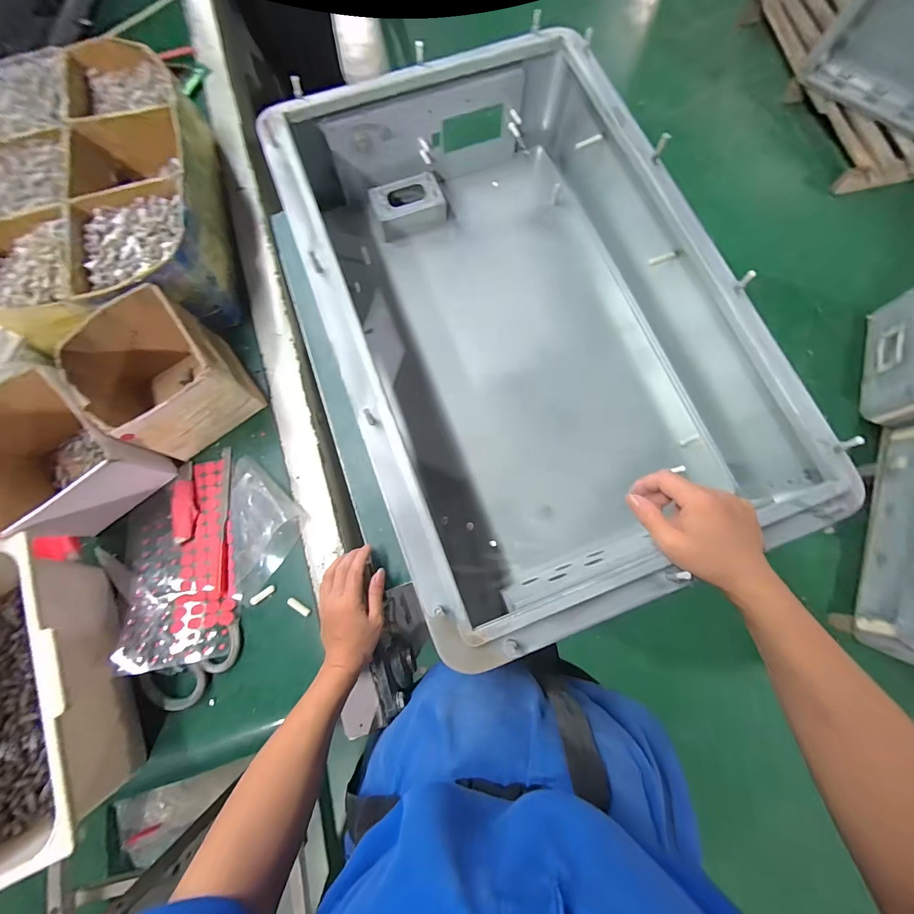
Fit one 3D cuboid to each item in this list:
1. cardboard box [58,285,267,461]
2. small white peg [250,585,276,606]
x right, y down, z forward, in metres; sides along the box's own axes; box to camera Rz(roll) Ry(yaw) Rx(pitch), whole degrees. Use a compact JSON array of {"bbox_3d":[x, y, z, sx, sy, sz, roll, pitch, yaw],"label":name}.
[{"bbox_3d":[-0.353,-0.097,0.480,0.144,0.113,0.148,-33,79,-7],"label":"cardboard box"},{"bbox_3d":[-0.233,0.165,0.472,0.030,0.004,0.010,-37,80,-8],"label":"small white peg"}]

